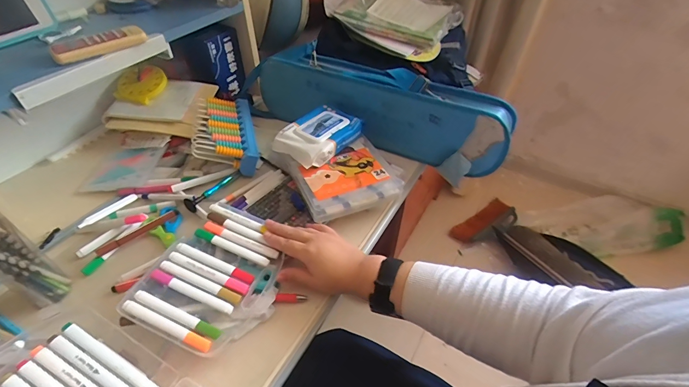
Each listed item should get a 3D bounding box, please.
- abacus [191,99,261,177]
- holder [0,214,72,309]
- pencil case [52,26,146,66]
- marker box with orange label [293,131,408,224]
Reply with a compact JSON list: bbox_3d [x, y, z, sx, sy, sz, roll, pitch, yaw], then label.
[{"bbox_3d":[-0.233,-0.121,0.682,0.113,0.052,0.201,-10,46,-11],"label":"abacus"},{"bbox_3d":[-0.417,0.075,0.430,0.057,0.169,0.053,25,49,22],"label":"holder"},{"bbox_3d":[-0.375,-0.230,0.534,0.126,0.021,0.038,-33,54,-30],"label":"pencil case"},{"bbox_3d":[0.006,-0.030,0.596,0.171,0.035,0.128,-16,47,-17],"label":"marker box with orange label"}]

